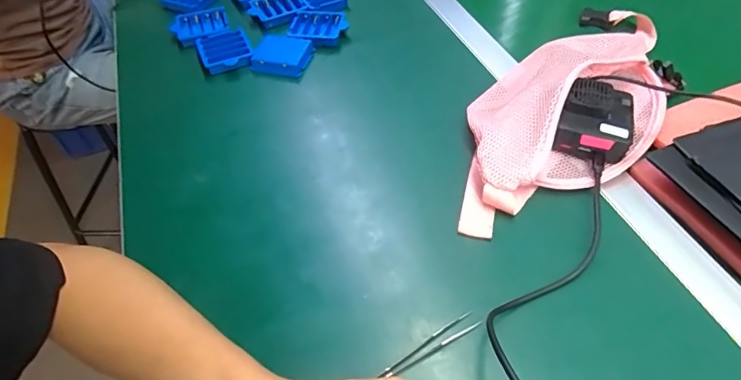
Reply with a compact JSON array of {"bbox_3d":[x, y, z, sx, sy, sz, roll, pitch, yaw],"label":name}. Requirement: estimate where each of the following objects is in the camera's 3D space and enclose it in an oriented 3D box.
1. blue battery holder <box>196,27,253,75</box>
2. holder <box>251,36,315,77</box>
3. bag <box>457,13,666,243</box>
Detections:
[{"bbox_3d":[-0.190,-0.181,0.598,0.062,0.020,0.071,-19,53,-14],"label":"blue battery holder"},{"bbox_3d":[-0.112,-0.174,0.589,0.066,0.017,0.069,12,52,11],"label":"holder"},{"bbox_3d":[0.224,-0.103,0.494,0.167,0.063,0.410,32,58,25],"label":"bag"}]

